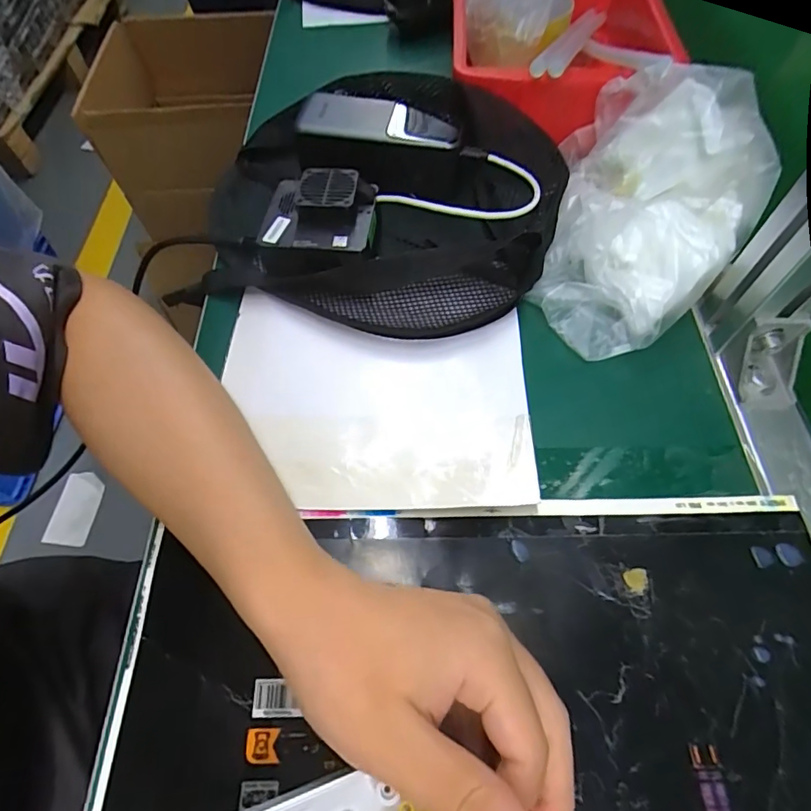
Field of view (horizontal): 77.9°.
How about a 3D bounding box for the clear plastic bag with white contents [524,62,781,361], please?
[{"bbox_3d":[0.157,-0.127,0.330,0.133,0.091,0.173,22,63,12],"label":"clear plastic bag with white contents"}]

